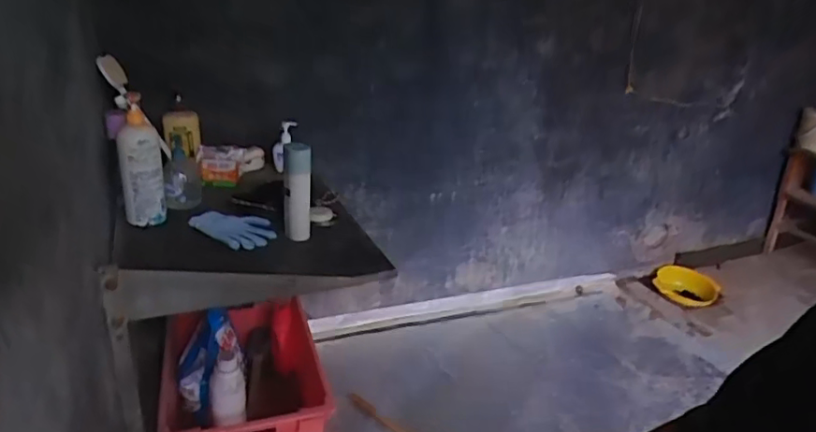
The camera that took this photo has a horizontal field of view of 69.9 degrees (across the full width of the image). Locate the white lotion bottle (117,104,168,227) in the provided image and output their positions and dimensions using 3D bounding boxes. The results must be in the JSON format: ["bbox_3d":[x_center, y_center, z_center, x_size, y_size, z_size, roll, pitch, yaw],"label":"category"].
[{"bbox_3d":[-0.546,-0.100,1.197,0.077,0.230,0.061,-7,24,-21],"label":"white lotion bottle"}]

